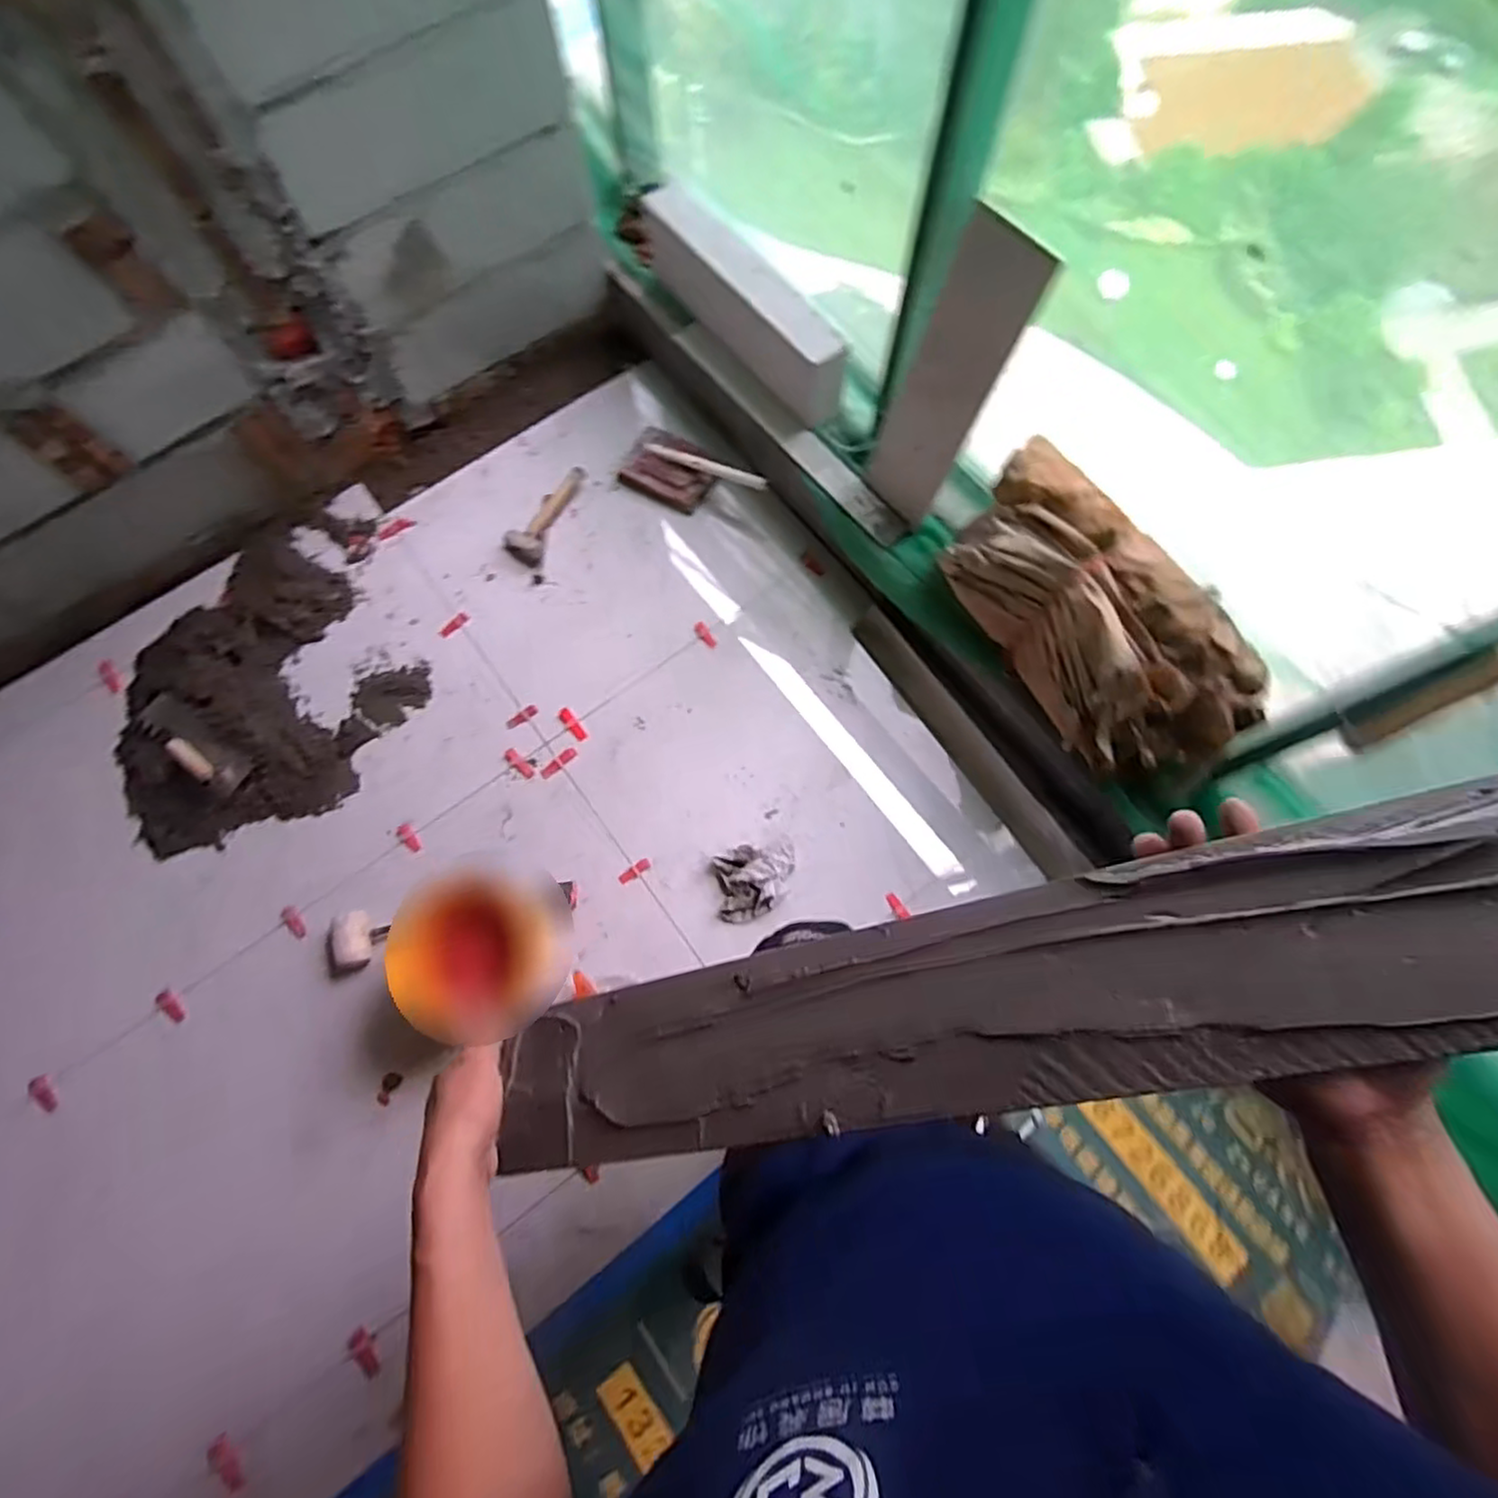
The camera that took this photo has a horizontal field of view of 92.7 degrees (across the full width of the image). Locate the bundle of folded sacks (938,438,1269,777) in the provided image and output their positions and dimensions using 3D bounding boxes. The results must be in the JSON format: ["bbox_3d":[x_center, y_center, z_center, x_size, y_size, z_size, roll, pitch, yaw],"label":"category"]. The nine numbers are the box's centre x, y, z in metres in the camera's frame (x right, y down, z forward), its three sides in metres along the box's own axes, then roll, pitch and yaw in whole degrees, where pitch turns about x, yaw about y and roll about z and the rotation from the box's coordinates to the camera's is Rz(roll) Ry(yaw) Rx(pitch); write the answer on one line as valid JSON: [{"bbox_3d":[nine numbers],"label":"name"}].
[{"bbox_3d":[0.605,-0.232,1.294,0.262,0.248,0.594,-28,75,-8],"label":"bundle of folded sacks"}]

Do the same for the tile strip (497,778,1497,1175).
[{"bbox_3d":[0.141,0.156,0.440,0.759,0.013,0.121,-21,54,23],"label":"tile strip"}]

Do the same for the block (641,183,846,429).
[{"bbox_3d":[-0.034,-1.017,1.600,0.107,0.182,0.669,-36,76,-10],"label":"block"}]

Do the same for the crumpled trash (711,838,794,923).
[{"bbox_3d":[0.018,0.268,1.465,0.170,0.055,0.152,-11,74,-3],"label":"crumpled trash"}]

